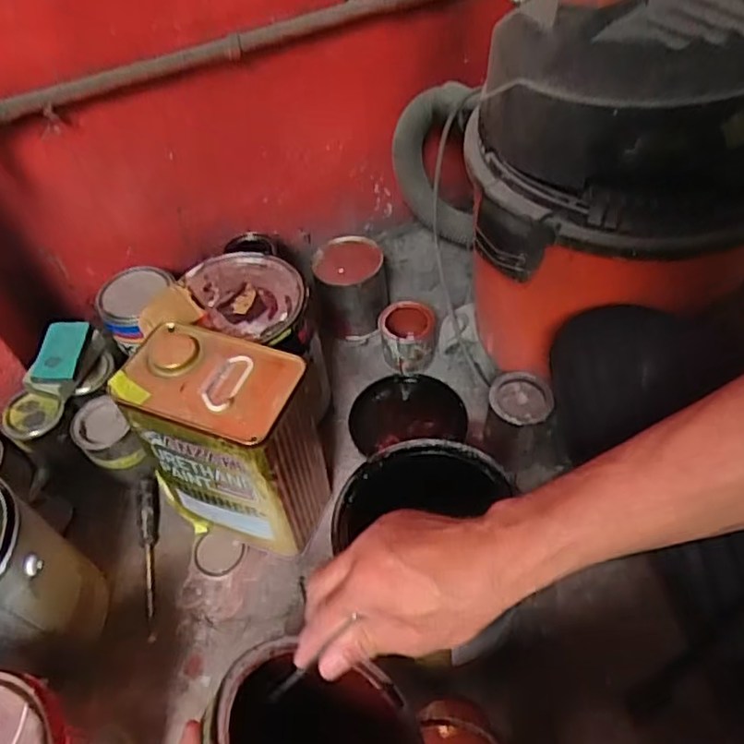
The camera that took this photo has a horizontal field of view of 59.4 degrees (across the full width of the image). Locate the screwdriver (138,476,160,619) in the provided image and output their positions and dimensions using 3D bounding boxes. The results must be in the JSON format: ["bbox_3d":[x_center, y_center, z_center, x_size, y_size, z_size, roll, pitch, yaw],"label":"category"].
[{"bbox_3d":[-0.264,0.203,0.774,0.024,0.026,0.164,-10,52,-6],"label":"screwdriver"}]

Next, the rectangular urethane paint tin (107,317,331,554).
[{"bbox_3d":[-0.145,0.085,0.703,0.160,0.256,0.114,15,56,16],"label":"rectangular urethane paint tin"}]

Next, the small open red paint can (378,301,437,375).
[{"bbox_3d":[0.050,-0.047,0.903,0.076,0.070,0.071,-3,53,4],"label":"small open red paint can"}]

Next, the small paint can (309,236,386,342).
[{"bbox_3d":[-0.033,-0.121,0.939,0.094,0.125,0.097,-3,53,4],"label":"small paint can"}]

